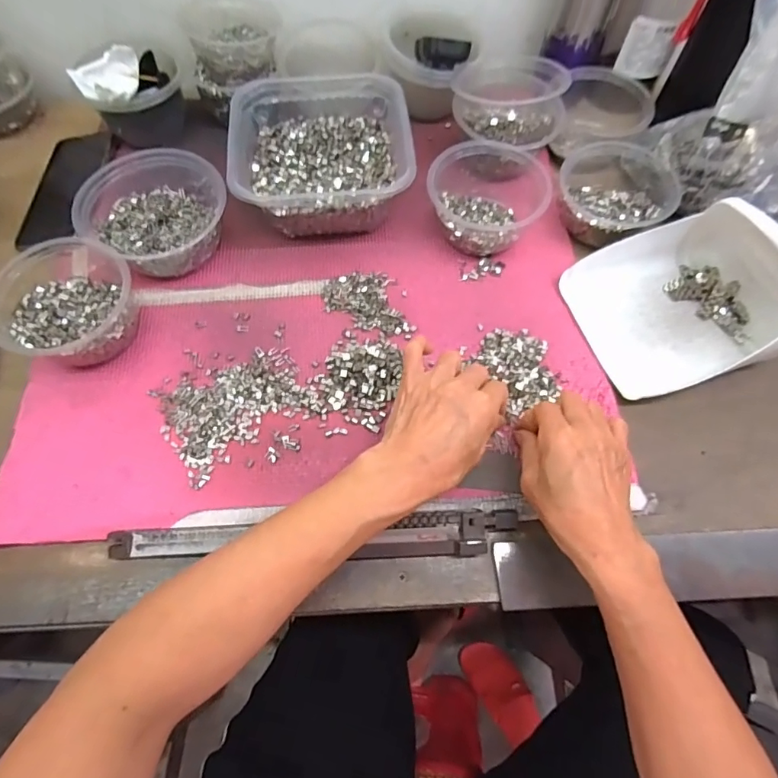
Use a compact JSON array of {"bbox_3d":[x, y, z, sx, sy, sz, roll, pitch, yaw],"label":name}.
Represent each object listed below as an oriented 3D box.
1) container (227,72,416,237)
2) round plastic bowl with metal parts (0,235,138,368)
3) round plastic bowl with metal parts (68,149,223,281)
[{"bbox_3d":[-0.068,-0.251,0.507,0.168,0.076,0.185,-4,66,-3],"label":"container"},{"bbox_3d":[-0.288,-0.078,0.433,0.122,0.061,0.114,0,66,-1],"label":"round plastic bowl with metal parts"},{"bbox_3d":[-0.226,-0.177,0.479,0.134,0.064,0.144,0,66,-1],"label":"round plastic bowl with metal parts"}]

